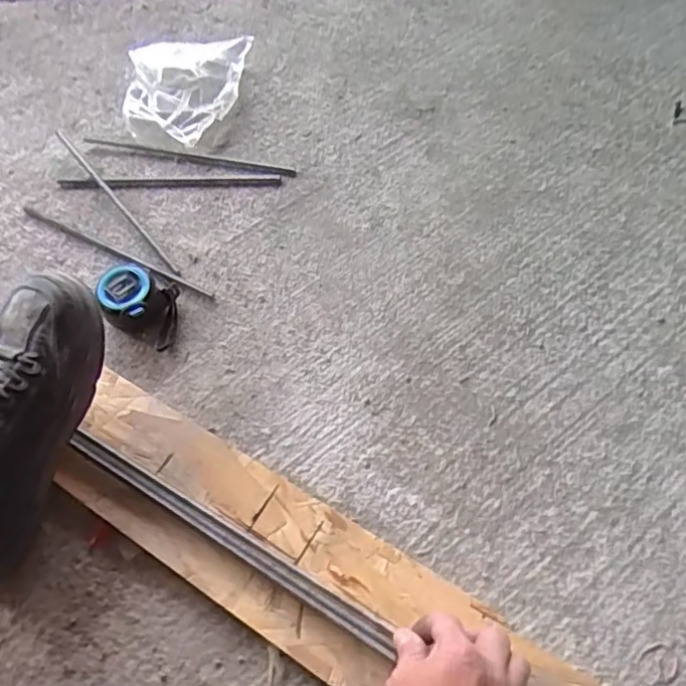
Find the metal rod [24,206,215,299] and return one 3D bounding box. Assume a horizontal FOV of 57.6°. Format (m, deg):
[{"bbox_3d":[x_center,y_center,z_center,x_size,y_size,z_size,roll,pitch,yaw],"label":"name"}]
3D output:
[{"bbox_3d":[-0.250,-0.102,0.680,0.260,0.012,0.012,25,66,15],"label":"metal rod"}]

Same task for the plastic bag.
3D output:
[{"bbox_3d":[-0.206,-0.329,0.795,0.144,0.022,0.176,9,63,7],"label":"plastic bag"}]

